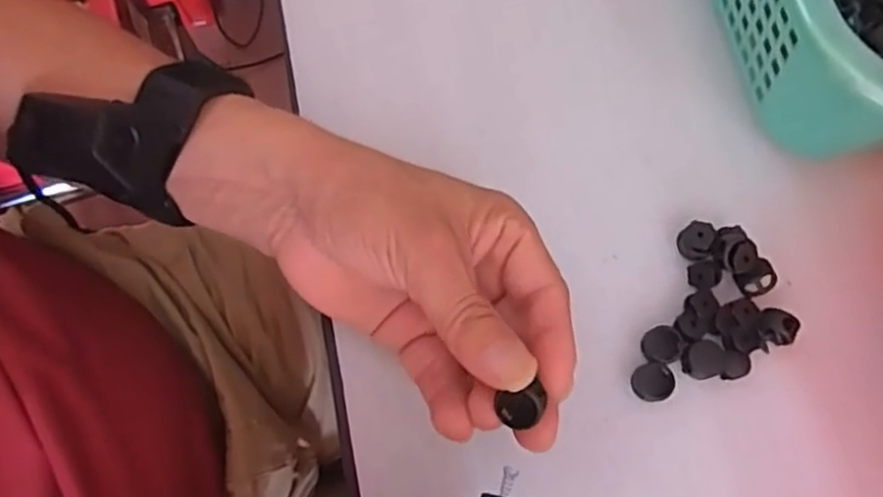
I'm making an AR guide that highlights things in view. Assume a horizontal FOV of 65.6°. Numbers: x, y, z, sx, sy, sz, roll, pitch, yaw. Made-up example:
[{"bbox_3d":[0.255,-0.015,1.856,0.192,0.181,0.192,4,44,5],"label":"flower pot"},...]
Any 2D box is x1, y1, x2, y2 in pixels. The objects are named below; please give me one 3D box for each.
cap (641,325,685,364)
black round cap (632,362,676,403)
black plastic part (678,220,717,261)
[{"bbox_3d":[0.100,0.044,0.311,0.017,0.006,0.016,0,74,1],"label":"cap"},{"bbox_3d":[0.094,0.059,0.305,0.018,0.005,0.017,-2,82,15],"label":"black round cap"},{"bbox_3d":[0.119,-0.004,0.320,0.015,0.011,0.017,31,77,9],"label":"black plastic part"}]

